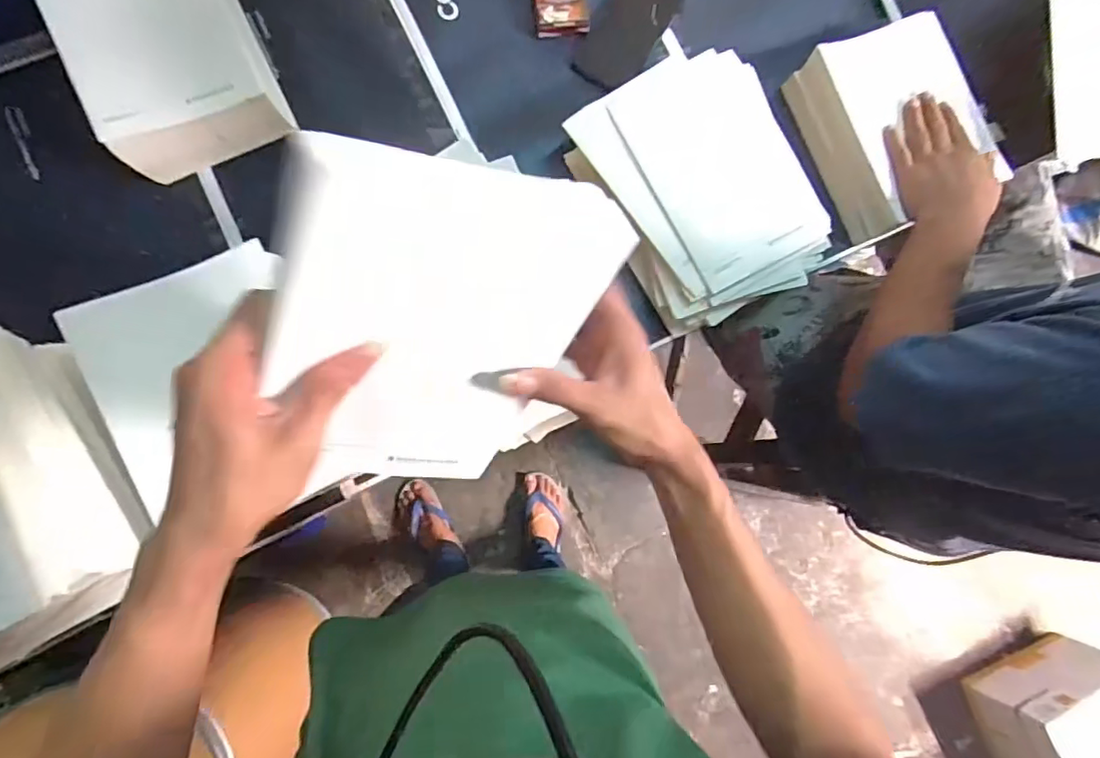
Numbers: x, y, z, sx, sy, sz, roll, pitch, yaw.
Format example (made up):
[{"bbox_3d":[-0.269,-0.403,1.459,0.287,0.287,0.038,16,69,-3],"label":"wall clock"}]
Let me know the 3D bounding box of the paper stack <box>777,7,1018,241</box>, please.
[{"bbox_3d":[0.401,-0.298,0.687,0.174,0.065,0.223,-25,86,-7],"label":"paper stack"}]

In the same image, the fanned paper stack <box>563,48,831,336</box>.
[{"bbox_3d":[0.176,-0.223,0.665,0.237,0.070,0.294,-29,87,-7],"label":"fanned paper stack"}]

